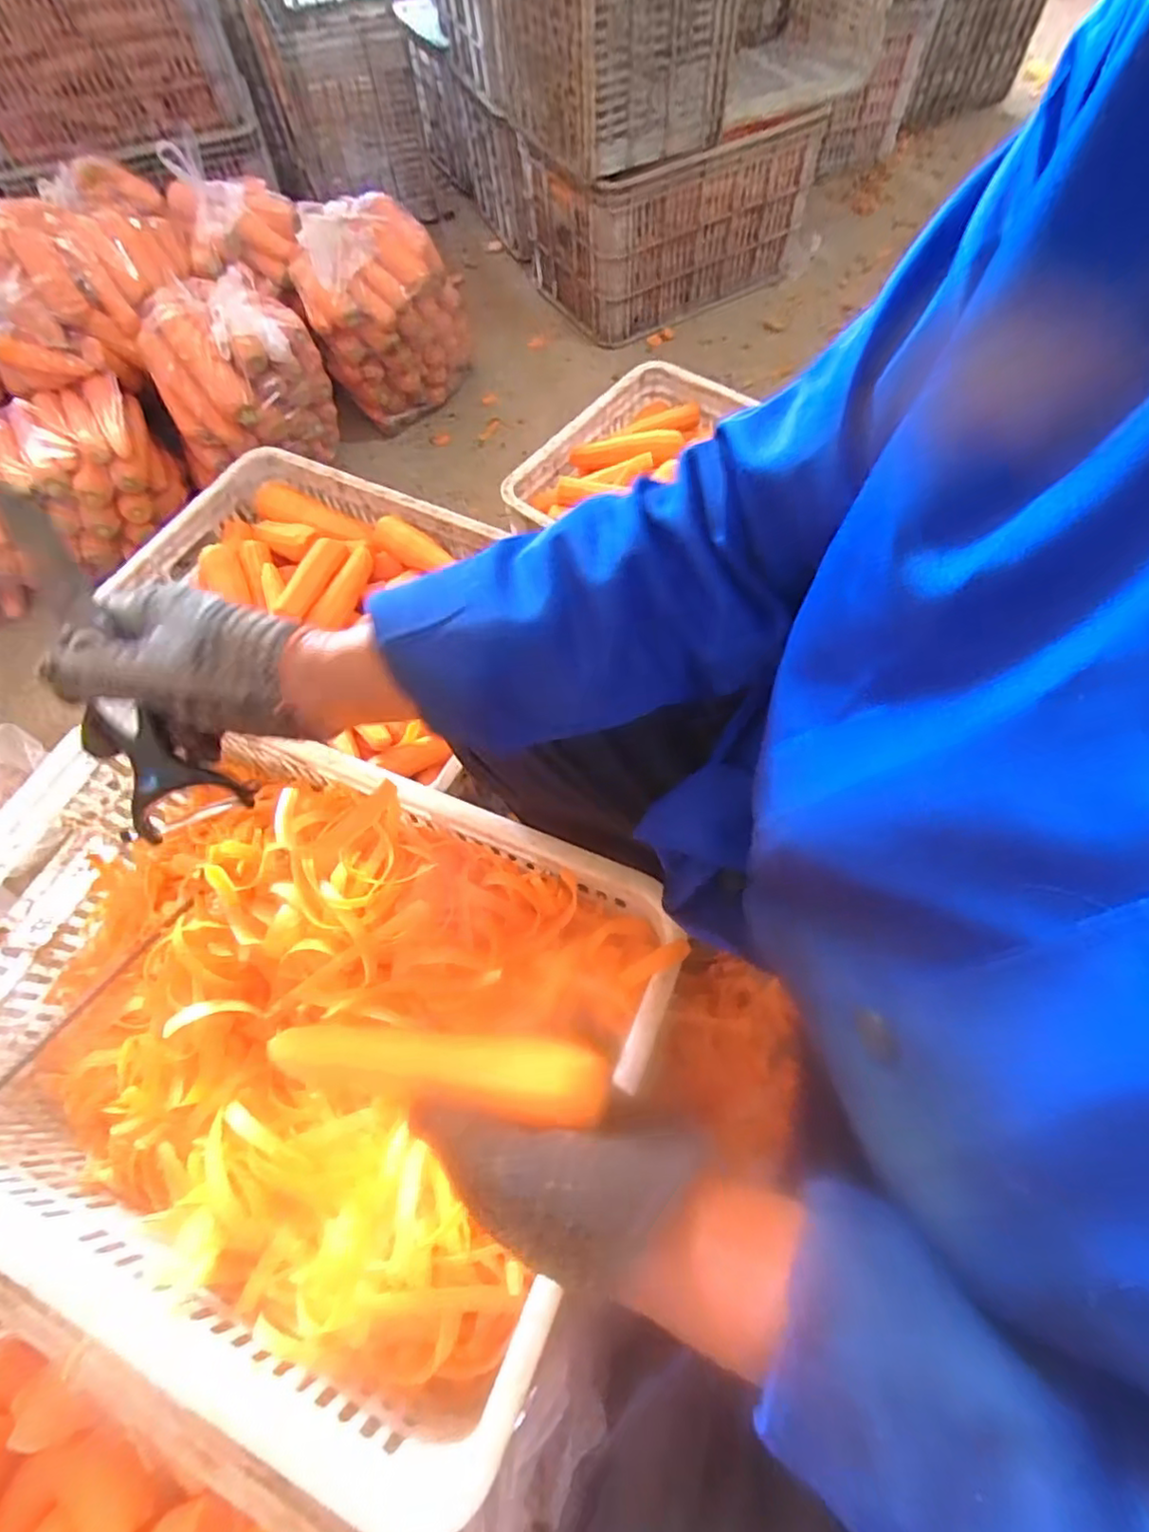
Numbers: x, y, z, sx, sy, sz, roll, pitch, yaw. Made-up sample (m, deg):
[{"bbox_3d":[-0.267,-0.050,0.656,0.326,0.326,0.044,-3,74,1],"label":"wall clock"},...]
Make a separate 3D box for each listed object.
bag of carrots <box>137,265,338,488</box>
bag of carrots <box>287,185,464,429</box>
[{"bbox_3d":[-0.547,-0.636,1.089,0.257,0.245,0.218,-19,65,-7],"label":"bag of carrots"},{"bbox_3d":[-0.335,-0.809,1.186,0.272,0.303,0.211,-19,65,-7],"label":"bag of carrots"}]

